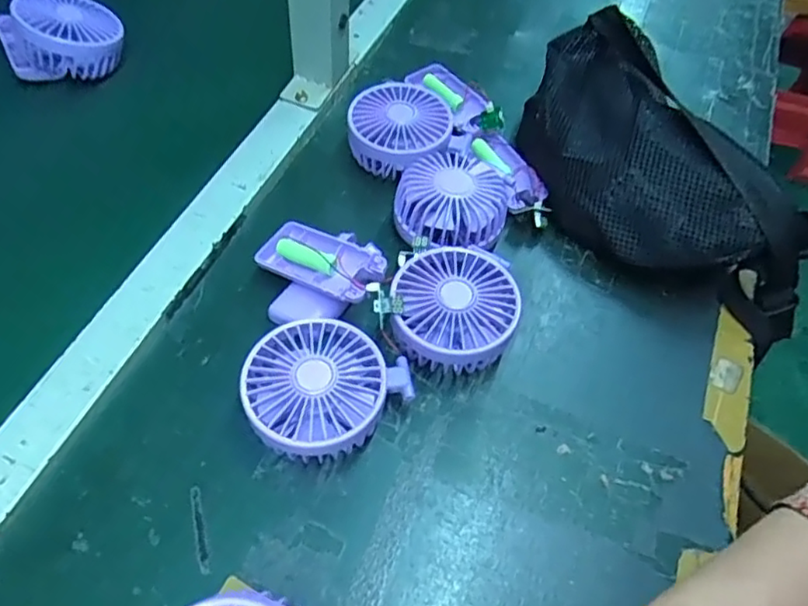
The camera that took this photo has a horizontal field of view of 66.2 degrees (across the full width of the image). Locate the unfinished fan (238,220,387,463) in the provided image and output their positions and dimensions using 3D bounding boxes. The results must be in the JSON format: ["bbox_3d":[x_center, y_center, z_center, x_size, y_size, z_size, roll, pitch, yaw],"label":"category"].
[{"bbox_3d":[-0.056,0.018,0.411,0.089,0.044,0.182,-2,56,-5],"label":"unfinished fan"}]

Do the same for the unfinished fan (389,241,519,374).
[{"bbox_3d":[0.034,0.007,0.429,0.080,0.045,0.091,9,55,3],"label":"unfinished fan"}]

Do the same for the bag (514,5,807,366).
[{"bbox_3d":[0.198,-0.107,0.491,0.159,0.085,0.296,-27,61,-20],"label":"bag"}]

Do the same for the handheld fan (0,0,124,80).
[{"bbox_3d":[-0.314,-0.242,0.570,0.088,0.063,0.097,-6,60,-42],"label":"handheld fan"}]

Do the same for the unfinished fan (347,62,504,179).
[{"bbox_3d":[0.024,-0.165,0.541,0.104,0.038,0.155,30,59,16],"label":"unfinished fan"}]

